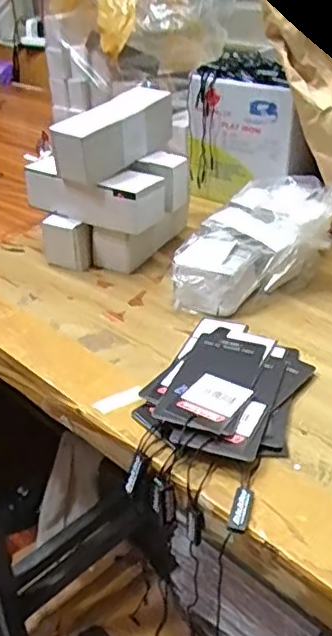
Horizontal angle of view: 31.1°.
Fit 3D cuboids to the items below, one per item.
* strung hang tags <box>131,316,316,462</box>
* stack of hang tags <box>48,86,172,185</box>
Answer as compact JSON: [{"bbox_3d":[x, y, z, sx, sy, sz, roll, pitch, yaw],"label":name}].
[{"bbox_3d":[0.043,0.040,0.400,0.092,0.021,0.144,12,35,19],"label":"strung hang tags"},{"bbox_3d":[-0.044,-0.165,0.528,0.035,0.056,0.124,20,39,29],"label":"stack of hang tags"}]

